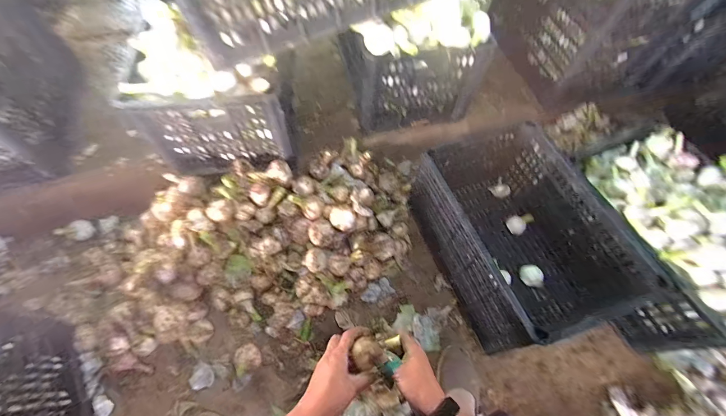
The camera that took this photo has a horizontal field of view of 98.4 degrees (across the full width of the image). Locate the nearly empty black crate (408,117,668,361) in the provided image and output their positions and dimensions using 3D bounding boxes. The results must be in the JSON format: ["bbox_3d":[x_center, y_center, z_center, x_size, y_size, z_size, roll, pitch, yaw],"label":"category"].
[{"bbox_3d":[0.343,0.047,0.737,0.304,0.244,0.493,-17,66,-10],"label":"nearly empty black crate"}]

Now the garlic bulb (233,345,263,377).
[{"bbox_3d":[-0.244,0.316,0.658,0.050,0.040,0.050,-30,69,-15],"label":"garlic bulb"}]

